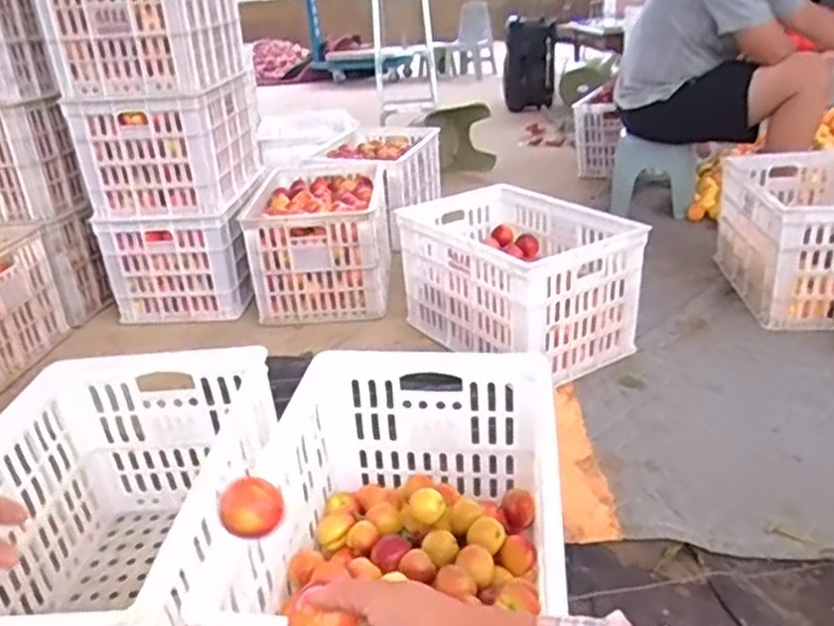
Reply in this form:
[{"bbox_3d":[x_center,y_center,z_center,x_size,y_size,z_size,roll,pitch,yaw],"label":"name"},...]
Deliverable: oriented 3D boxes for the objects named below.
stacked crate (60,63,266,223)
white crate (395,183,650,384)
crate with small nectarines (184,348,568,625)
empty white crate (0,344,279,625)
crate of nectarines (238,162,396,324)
[{"bbox_3d":[-0.609,-0.438,1.799,0.322,0.302,0.436,2,25,7],"label":"stacked crate"},{"bbox_3d":[0.216,-0.086,1.596,0.327,0.291,0.499,-17,29,-29],"label":"white crate"},{"bbox_3d":[-0.018,0.283,0.864,0.337,0.280,0.473,2,25,8],"label":"crate with small nectarines"},{"bbox_3d":[-0.390,0.297,0.896,0.338,0.296,0.478,-1,25,1],"label":"empty white crate"},{"bbox_3d":[-0.245,-0.206,1.913,0.337,0.293,0.465,0,25,3],"label":"crate of nectarines"}]

